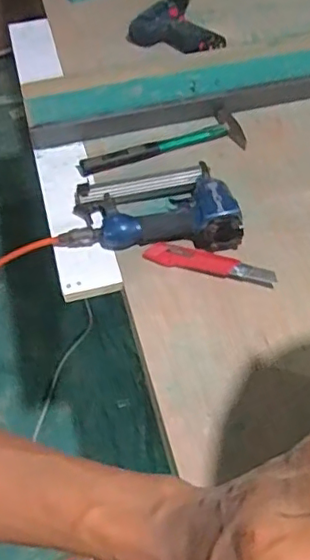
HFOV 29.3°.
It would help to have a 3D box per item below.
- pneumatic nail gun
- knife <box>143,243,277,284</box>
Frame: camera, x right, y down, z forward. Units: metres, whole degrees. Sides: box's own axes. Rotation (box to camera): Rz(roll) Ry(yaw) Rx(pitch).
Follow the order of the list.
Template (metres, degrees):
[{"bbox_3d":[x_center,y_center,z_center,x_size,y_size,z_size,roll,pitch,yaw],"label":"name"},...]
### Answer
[{"bbox_3d":[-0.007,-0.112,0.855,0.255,0.052,0.144,0,52,2],"label":"pneumatic nail gun"},{"bbox_3d":[0.075,-0.024,0.826,0.182,0.017,0.031,11,54,11],"label":"knife"}]

